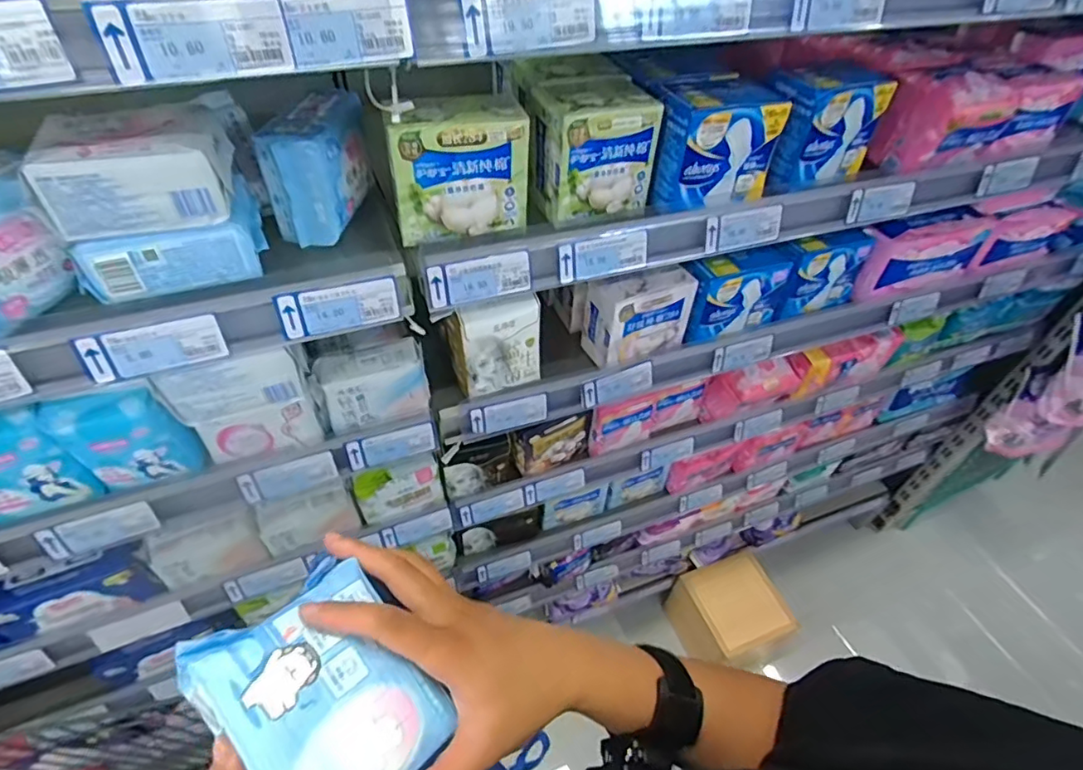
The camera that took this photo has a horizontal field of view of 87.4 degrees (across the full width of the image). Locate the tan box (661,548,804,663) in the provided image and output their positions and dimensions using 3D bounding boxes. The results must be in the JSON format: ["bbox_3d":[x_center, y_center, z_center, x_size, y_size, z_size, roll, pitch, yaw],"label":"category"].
[{"bbox_3d":[0.455,0.558,1.386,0.221,0.160,0.203,-14,50,-16],"label":"tan box"}]

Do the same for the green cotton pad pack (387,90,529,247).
[{"bbox_3d":[-0.075,-0.190,0.499,0.113,0.106,0.058,-13,49,-16],"label":"green cotton pad pack"}]

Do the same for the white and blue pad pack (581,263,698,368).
[{"bbox_3d":[0.119,-0.089,0.691,0.117,0.103,0.062,-19,51,-20],"label":"white and blue pad pack"}]

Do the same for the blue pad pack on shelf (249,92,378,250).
[{"bbox_3d":[-0.197,-0.196,0.511,0.061,0.088,0.111,4,47,0],"label":"blue pad pack on shelf"}]

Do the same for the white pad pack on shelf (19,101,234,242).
[{"bbox_3d":[-0.279,-0.151,0.396,0.109,0.057,0.070,-12,49,-15],"label":"white pad pack on shelf"}]

